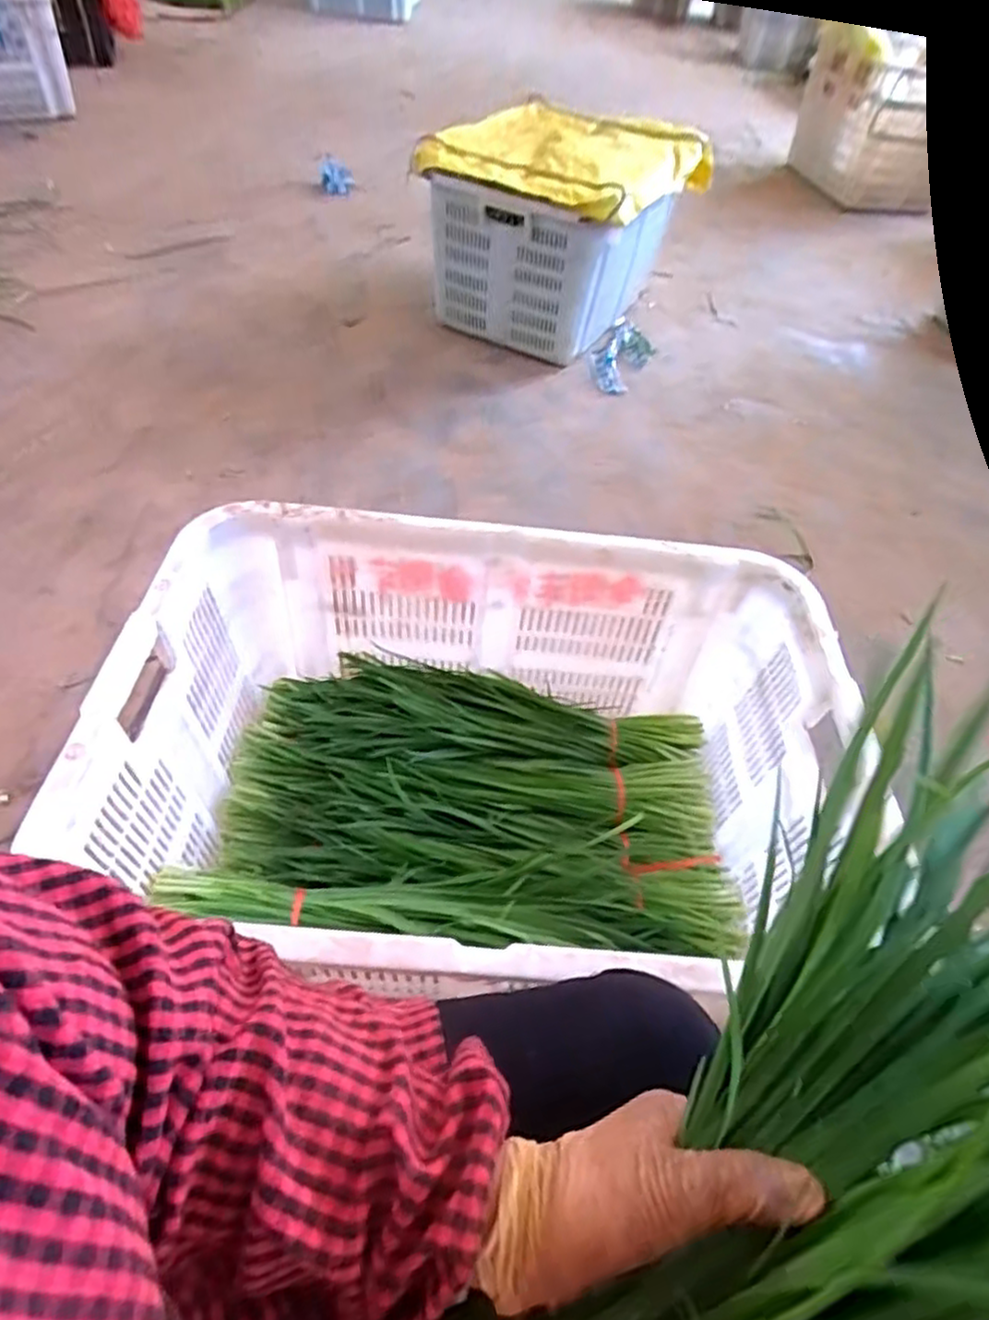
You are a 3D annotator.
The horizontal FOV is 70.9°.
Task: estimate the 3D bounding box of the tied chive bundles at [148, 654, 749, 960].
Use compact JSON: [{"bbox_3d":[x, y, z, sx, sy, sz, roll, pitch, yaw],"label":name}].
[{"bbox_3d":[-0.018,0.145,0.813,0.583,0.096,0.349,4,50,-2],"label":"tied chive bundles"}]

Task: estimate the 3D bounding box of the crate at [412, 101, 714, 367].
[{"bbox_3d":[0.150,-0.968,1.593,0.450,0.401,0.550,27,53,16],"label":"crate"}]

